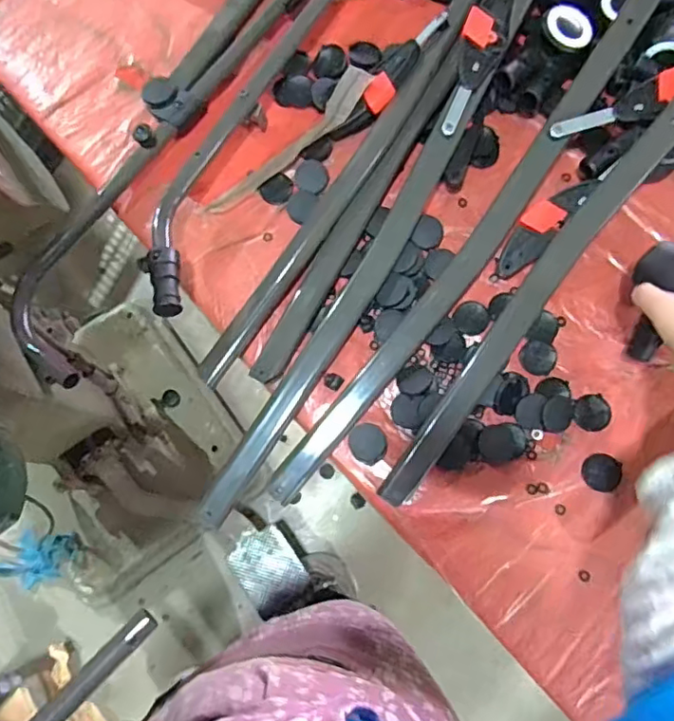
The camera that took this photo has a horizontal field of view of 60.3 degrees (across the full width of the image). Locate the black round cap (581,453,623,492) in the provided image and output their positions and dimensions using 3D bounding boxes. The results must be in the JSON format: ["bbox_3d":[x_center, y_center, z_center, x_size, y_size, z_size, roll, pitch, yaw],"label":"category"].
[{"bbox_3d":[0.246,0.104,0.539,0.034,0.004,0.035,0,77,1],"label":"black round cap"}]

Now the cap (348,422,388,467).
[{"bbox_3d":[0.029,0.077,0.545,0.034,0.009,0.038,-30,65,1],"label":"cap"}]

